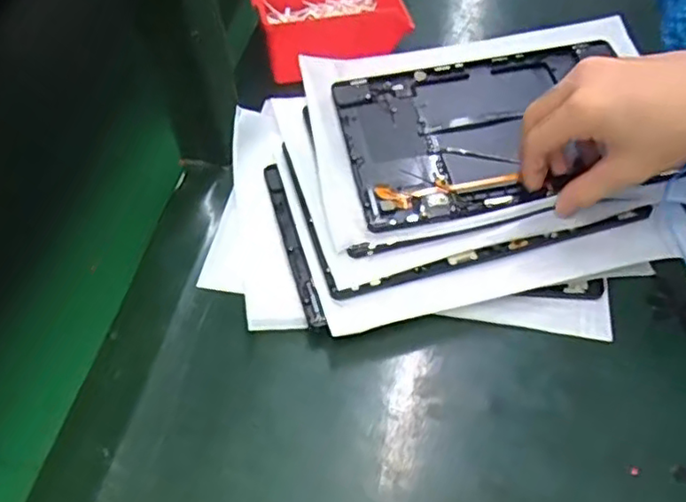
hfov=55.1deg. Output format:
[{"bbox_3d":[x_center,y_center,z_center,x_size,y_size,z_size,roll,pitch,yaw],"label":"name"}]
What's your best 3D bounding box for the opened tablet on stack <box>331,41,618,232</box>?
[{"bbox_3d":[0.111,-0.094,0.505,0.218,0.011,0.156,-10,52,-4],"label":"opened tablet on stack"}]

